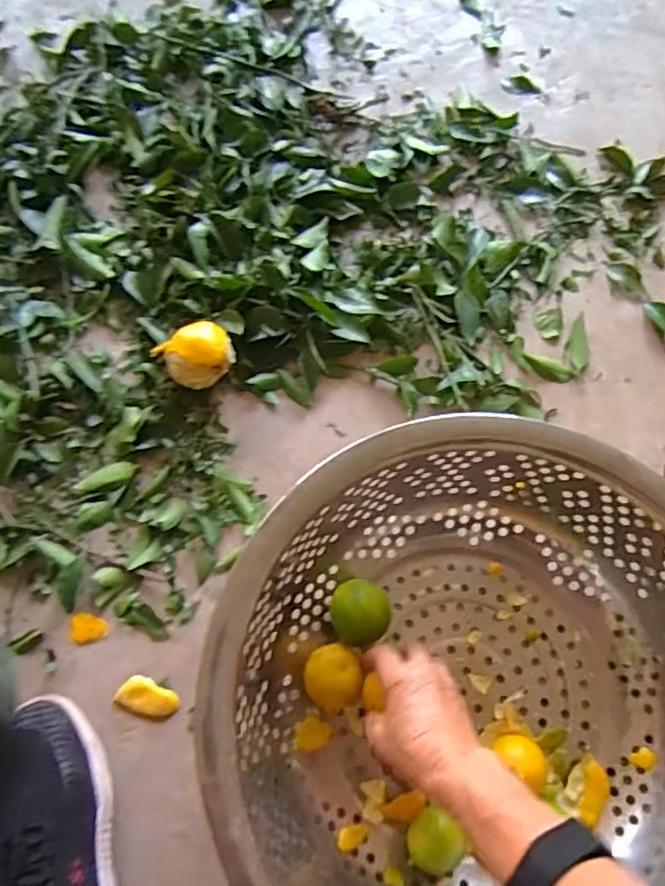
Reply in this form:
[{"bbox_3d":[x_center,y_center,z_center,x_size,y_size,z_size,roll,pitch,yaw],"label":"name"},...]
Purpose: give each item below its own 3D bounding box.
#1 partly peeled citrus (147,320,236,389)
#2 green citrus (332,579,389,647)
[{"bbox_3d":[-0.141,-0.088,0.636,0.077,0.053,0.066,-24,73,-10],"label":"partly peeled citrus"},{"bbox_3d":[0.024,0.154,0.554,0.052,0.056,0.058,2,70,-2],"label":"green citrus"}]

